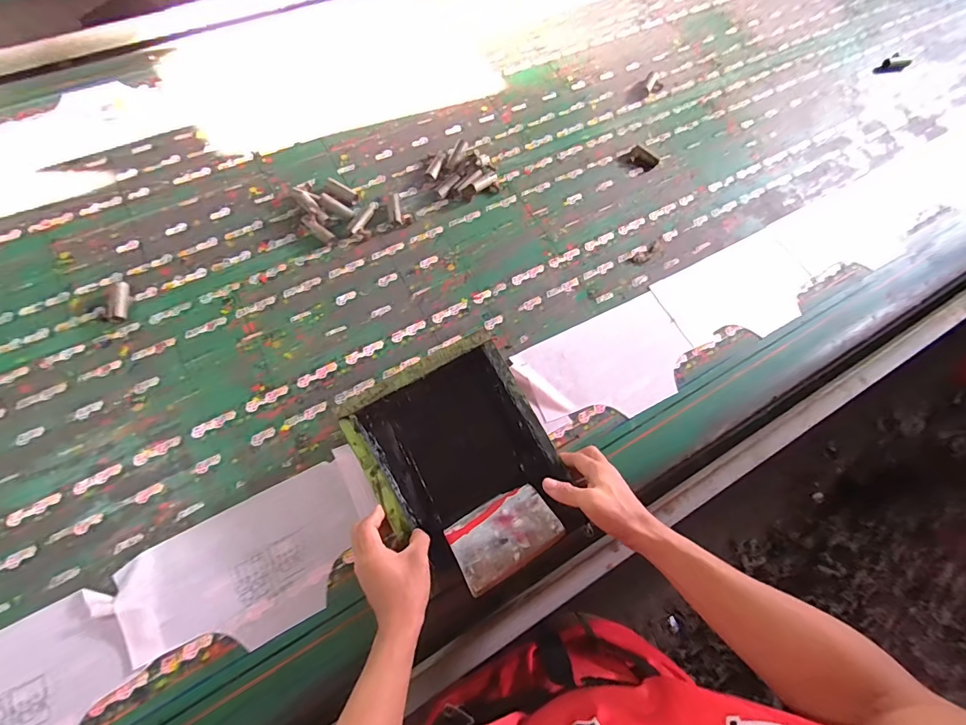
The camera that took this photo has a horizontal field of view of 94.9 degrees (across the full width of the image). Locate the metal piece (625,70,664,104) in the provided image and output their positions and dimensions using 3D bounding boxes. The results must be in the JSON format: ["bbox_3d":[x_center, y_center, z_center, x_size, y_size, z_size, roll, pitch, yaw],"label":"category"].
[{"bbox_3d":[0.348,-0.588,0.954,0.046,0.009,0.114,43,70,15],"label":"metal piece"}]

